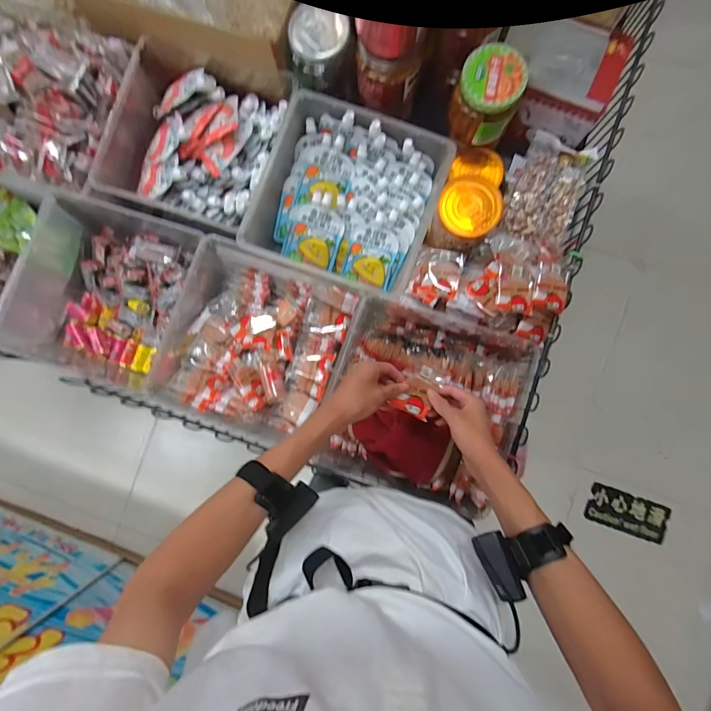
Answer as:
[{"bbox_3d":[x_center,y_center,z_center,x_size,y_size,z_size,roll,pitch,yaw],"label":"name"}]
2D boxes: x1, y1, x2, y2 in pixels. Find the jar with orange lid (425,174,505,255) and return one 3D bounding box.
[{"bbox_3d":[0.179,-0.227,0.615,0.092,0.112,0.091,0,86,3],"label":"jar with orange lid"}]

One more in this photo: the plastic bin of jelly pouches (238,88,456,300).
[{"bbox_3d":[-0.011,-0.275,0.678,0.295,0.116,0.292,20,88,4],"label":"plastic bin of jelly pouches"}]

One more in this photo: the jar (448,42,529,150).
[{"bbox_3d":[0.215,-0.427,0.618,0.101,0.099,0.108,0,86,3],"label":"jar"}]

